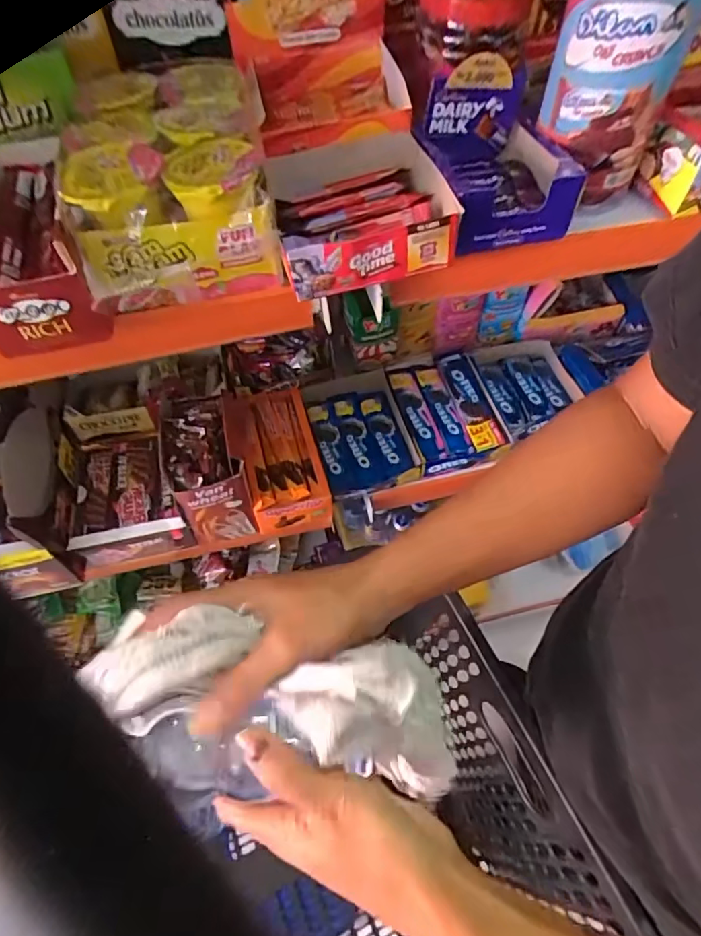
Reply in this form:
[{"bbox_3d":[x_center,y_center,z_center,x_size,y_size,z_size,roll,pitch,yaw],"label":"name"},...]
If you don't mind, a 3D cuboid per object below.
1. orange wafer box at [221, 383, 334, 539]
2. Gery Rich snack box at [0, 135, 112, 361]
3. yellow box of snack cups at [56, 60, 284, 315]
[{"bbox_3d":[-0.109,-0.017,0.776,0.116,0.089,0.210,-13,59,-8],"label":"orange wafer box"},{"bbox_3d":[-0.258,-0.184,0.417,0.083,0.063,0.204,-19,60,-11],"label":"Gery Rich snack box"},{"bbox_3d":[-0.140,-0.229,0.429,0.138,0.089,0.219,-10,58,-6],"label":"yellow box of snack cups"}]

